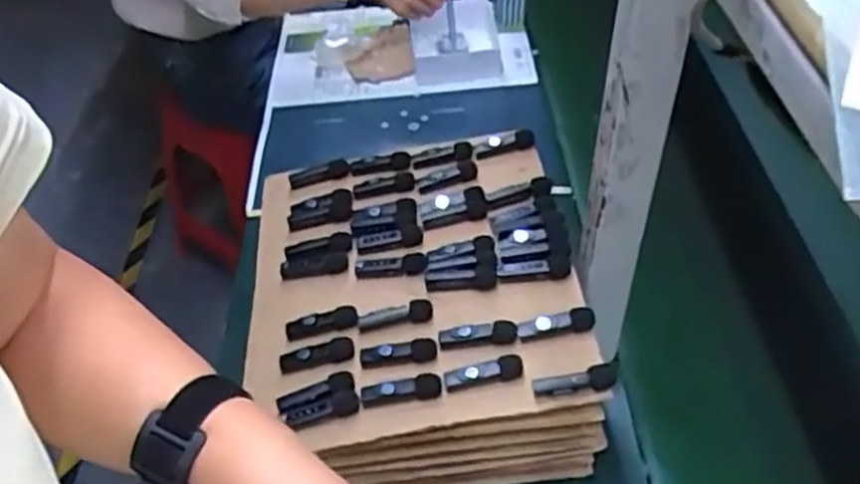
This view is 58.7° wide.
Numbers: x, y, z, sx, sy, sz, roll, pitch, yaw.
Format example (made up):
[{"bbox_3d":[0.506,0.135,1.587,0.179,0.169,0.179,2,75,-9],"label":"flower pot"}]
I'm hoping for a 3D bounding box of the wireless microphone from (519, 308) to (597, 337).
[{"bbox_3d":[0.106,0.068,0.641,0.063,0.019,0.016,-5,44,-3],"label":"wireless microphone"}]

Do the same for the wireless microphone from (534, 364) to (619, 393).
[{"bbox_3d":[0.117,0.112,0.604,0.066,0.022,0.019,-7,44,-5],"label":"wireless microphone"}]

